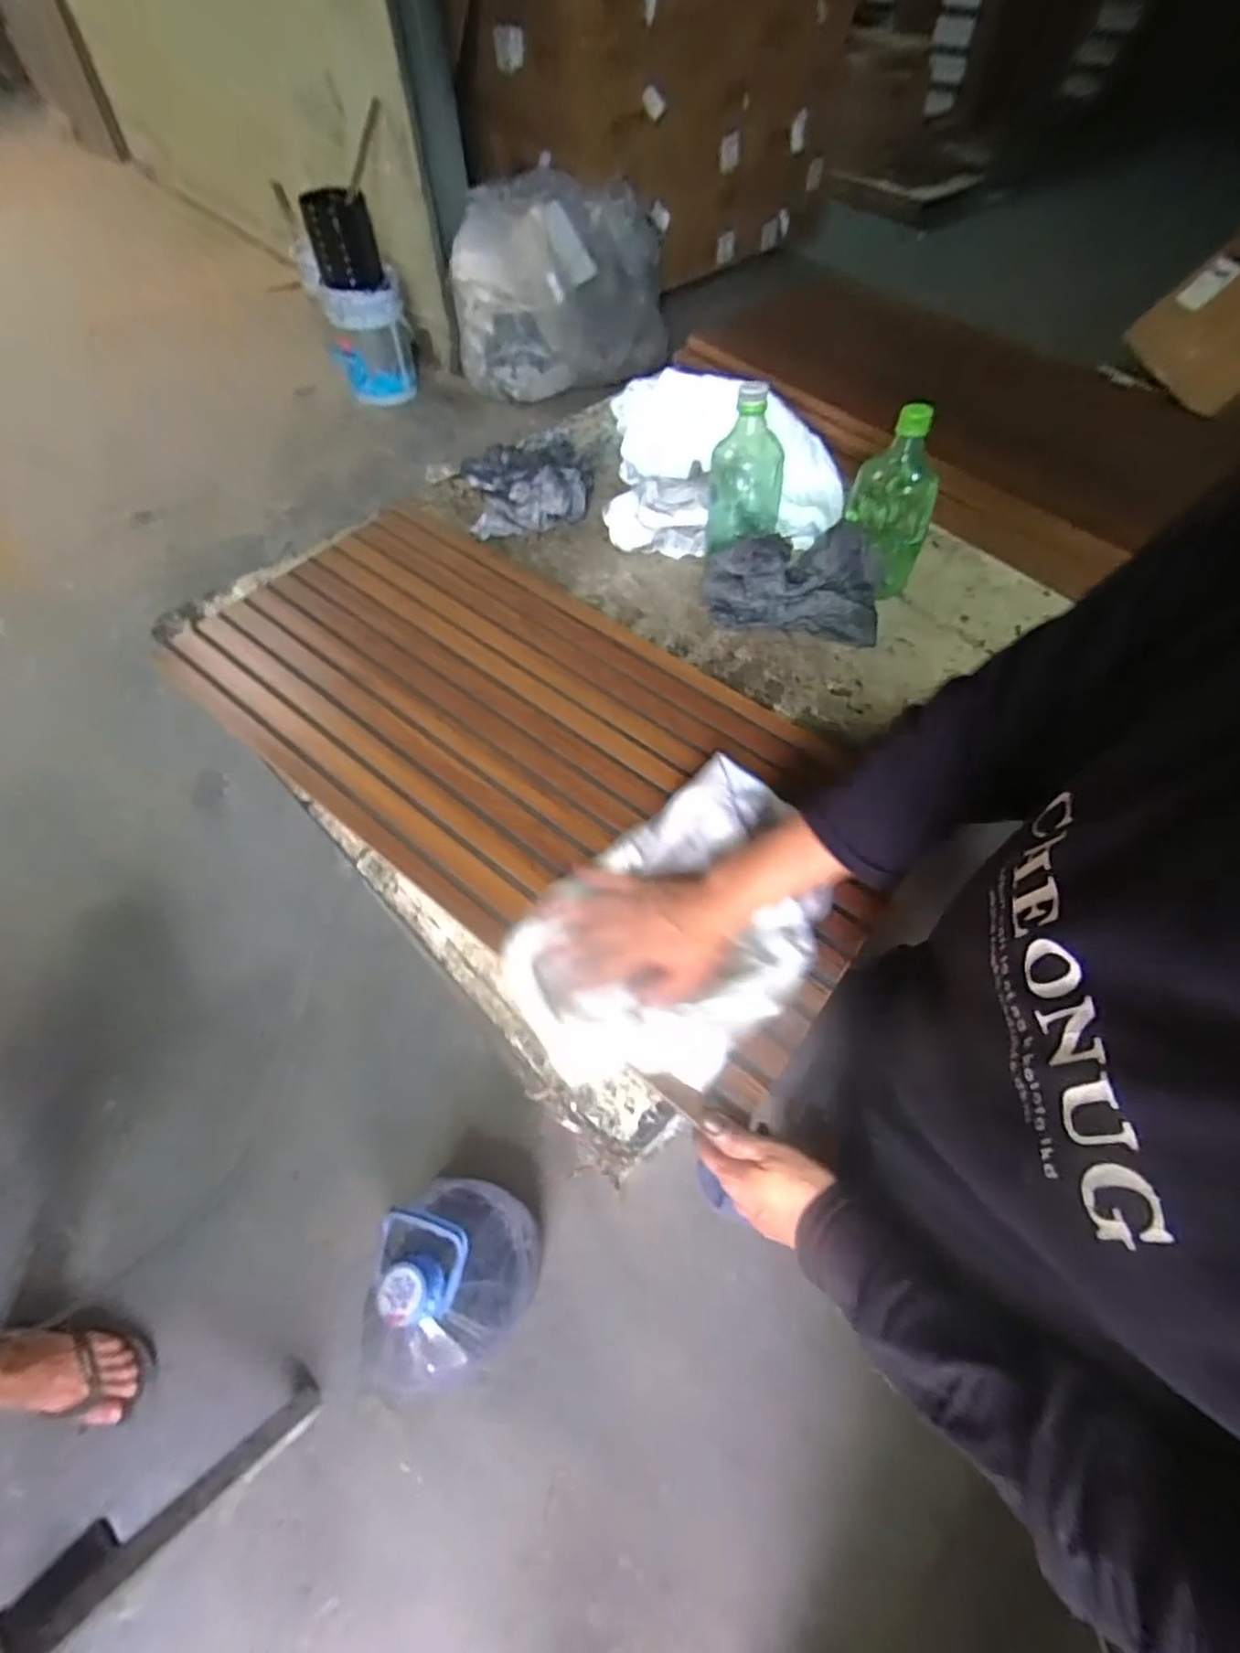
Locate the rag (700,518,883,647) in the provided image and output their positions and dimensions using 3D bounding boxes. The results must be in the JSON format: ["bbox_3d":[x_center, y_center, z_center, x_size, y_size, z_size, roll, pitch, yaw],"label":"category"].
[{"bbox_3d":[0.205,-0.295,0.738,0.207,0.078,0.123,4,58,2],"label":"rag"}]

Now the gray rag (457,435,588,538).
[{"bbox_3d":[-0.125,-0.473,0.842,0.172,0.055,0.181,-7,59,-4],"label":"gray rag"}]

